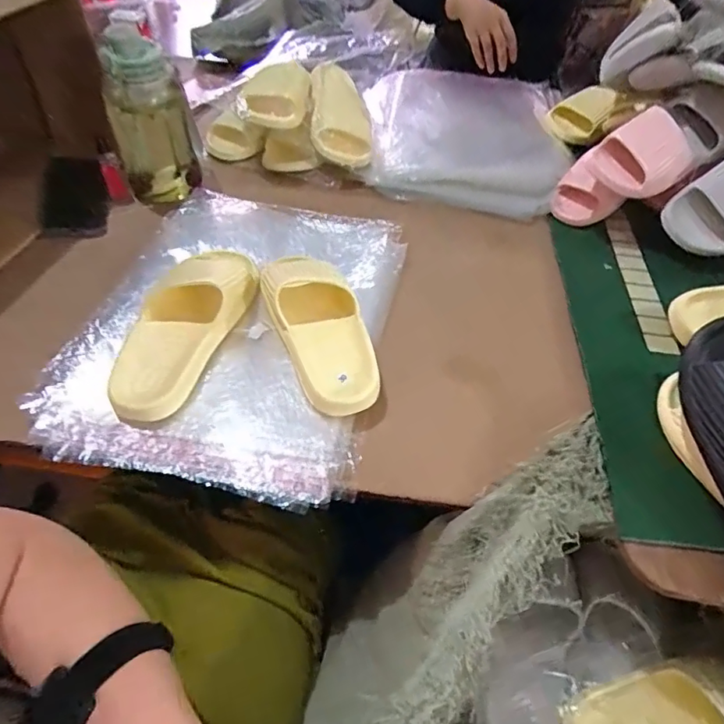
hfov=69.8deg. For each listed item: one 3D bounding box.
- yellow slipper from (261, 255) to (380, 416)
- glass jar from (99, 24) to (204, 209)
[{"bbox_3d":[-0.052,-0.045,0.579,0.120,0.060,0.228,-13,52,-11],"label":"yellow slipper"},{"bbox_3d":[-0.292,-0.331,0.711,0.107,0.215,0.095,-16,53,-14],"label":"glass jar"}]

